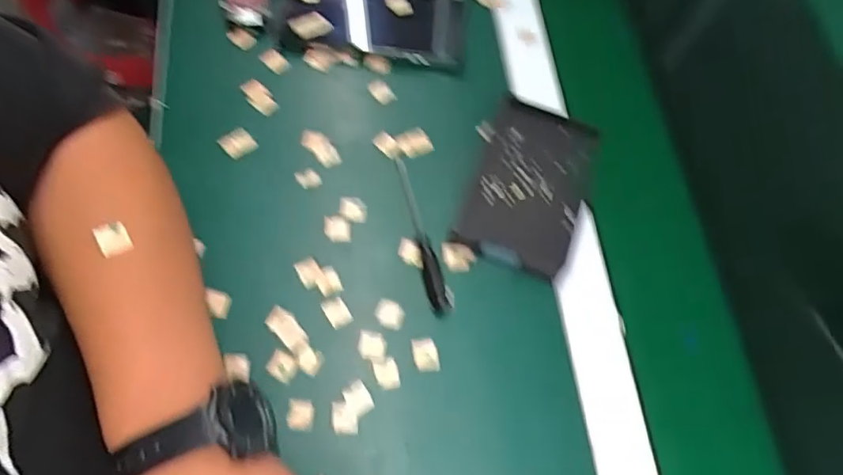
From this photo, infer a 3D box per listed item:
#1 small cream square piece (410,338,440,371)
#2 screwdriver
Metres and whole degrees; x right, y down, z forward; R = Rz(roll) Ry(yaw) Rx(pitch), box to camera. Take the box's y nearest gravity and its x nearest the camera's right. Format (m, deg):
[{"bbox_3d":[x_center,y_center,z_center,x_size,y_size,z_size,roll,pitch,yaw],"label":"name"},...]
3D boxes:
[{"bbox_3d":[0.003,0.082,0.410,0.018,0.004,0.023,-5,66,-9],"label":"small cream square piece"},{"bbox_3d":[-0.003,-0.006,0.445,0.017,0.014,0.134,-14,68,-13],"label":"screwdriver"}]

